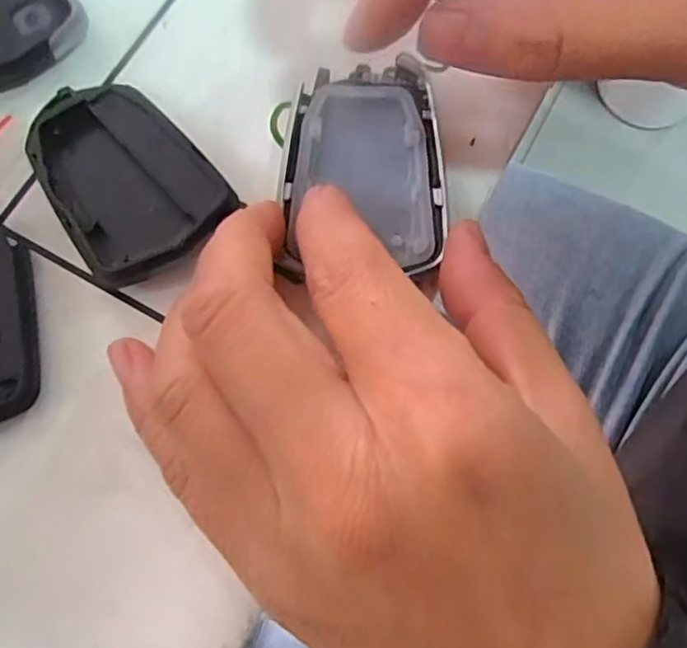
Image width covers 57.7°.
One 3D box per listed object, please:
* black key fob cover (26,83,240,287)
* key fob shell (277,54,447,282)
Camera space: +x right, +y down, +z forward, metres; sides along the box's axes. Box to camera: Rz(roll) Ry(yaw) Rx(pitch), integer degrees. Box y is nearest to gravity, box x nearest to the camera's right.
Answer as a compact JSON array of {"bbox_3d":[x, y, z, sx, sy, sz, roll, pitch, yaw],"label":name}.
[{"bbox_3d":[-0.055,-0.037,0.157,0.038,0.008,0.055,-35,81,-12],"label":"black key fob cover"},{"bbox_3d":[0.004,-0.040,0.159,0.040,0.007,0.054,-3,75,-3],"label":"key fob shell"}]

